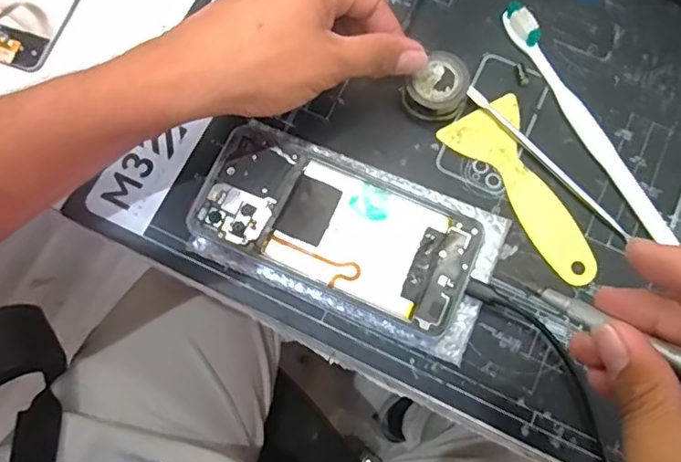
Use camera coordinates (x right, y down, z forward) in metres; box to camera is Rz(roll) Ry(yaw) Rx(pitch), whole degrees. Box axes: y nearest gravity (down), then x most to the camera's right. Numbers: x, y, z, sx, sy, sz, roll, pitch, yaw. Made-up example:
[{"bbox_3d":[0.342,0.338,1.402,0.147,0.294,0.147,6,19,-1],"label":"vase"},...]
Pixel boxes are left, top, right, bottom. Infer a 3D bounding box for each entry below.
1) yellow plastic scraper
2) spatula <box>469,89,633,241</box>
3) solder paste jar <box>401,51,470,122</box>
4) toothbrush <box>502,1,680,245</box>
[{"bbox_3d":[0.115,-0.023,0.342,0.050,0.004,0.123,-29,76,-6],"label":"yellow plastic scraper"},{"bbox_3d":[0.130,-0.043,0.350,0.006,0.004,0.134,-42,81,-9],"label":"spatula"},{"bbox_3d":[0.062,-0.089,0.349,0.039,0.023,0.033,-37,77,-8],"label":"solder paste jar"},{"bbox_3d":[0.156,-0.071,0.348,0.015,0.018,0.176,-28,76,-6],"label":"toothbrush"}]

